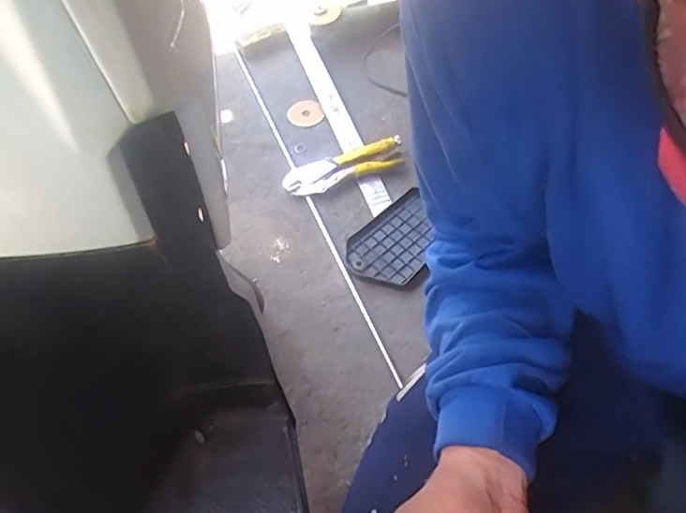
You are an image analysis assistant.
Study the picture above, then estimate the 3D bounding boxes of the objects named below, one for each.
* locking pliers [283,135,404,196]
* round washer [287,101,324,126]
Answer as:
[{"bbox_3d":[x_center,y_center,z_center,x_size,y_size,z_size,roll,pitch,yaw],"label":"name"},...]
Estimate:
[{"bbox_3d":[0.000,-0.162,1.008,0.218,0.043,0.064,-20,56,-8],"label":"locking pliers"},{"bbox_3d":[-0.075,-0.290,1.129,0.070,0.009,0.080,-11,55,-2],"label":"round washer"}]

